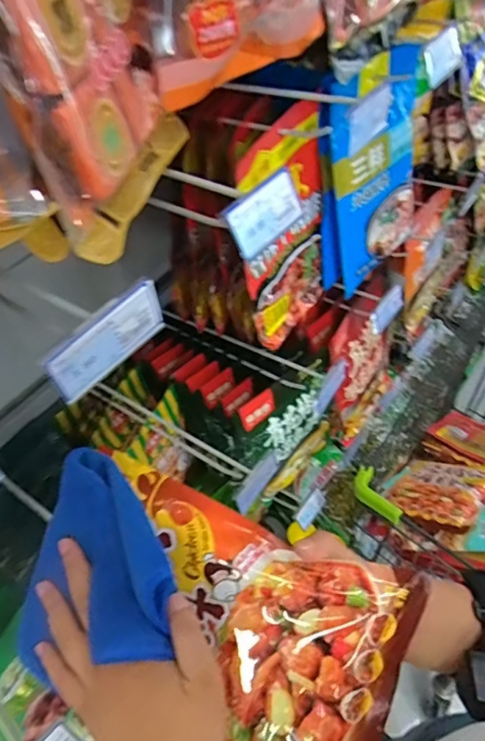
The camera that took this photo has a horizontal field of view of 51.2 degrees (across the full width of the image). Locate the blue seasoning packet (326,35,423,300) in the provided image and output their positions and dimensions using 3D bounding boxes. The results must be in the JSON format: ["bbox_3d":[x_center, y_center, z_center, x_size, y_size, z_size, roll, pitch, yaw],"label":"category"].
[{"bbox_3d":[0.179,-0.256,0.663,0.165,0.262,0.030,-42,46,-22],"label":"blue seasoning packet"}]

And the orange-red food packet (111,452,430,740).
[{"bbox_3d":[-0.008,0.177,0.333,0.216,0.015,0.159,21,87,11],"label":"orange-red food packet"}]

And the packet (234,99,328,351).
[{"bbox_3d":[0.054,-0.166,0.618,0.048,0.258,0.157,24,55,23],"label":"packet"}]

